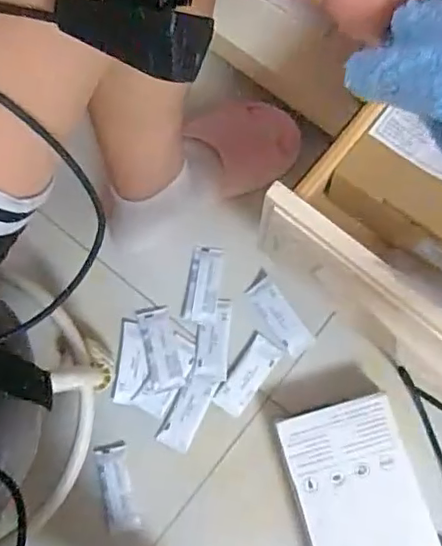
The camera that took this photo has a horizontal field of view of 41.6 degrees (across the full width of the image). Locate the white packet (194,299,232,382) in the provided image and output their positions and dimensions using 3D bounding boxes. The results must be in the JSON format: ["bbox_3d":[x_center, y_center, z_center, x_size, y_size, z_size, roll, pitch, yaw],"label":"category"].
[{"bbox_3d":[-0.009,0.076,0.664,0.036,0.005,0.090,4,79,2],"label":"white packet"}]

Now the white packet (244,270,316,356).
[{"bbox_3d":[0.066,0.048,0.663,0.033,0.008,0.098,-36,81,-5],"label":"white packet"}]

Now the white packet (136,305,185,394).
[{"bbox_3d":[-0.069,0.086,0.657,0.038,0.011,0.093,-13,79,-1],"label":"white packet"}]

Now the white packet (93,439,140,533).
[{"bbox_3d":[-0.114,0.235,0.637,0.034,0.004,0.092,-13,79,-1],"label":"white packet"}]

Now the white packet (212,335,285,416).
[{"bbox_3d":[0.030,0.117,0.658,0.038,0.007,0.091,35,82,7],"label":"white packet"}]

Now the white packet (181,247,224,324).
[{"bbox_3d":[-0.020,0.014,0.674,0.038,0.007,0.085,11,80,3],"label":"white packet"}]

